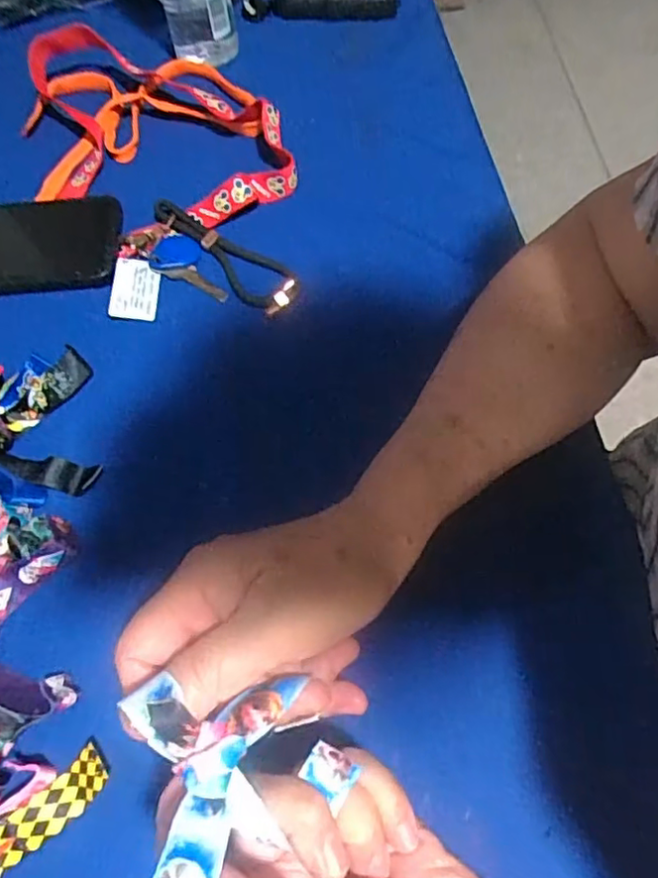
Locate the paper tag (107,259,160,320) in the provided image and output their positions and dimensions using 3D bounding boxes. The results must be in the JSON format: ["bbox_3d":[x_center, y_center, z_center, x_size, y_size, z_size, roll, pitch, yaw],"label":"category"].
[{"bbox_3d":[-0.133,-0.104,0.422,0.031,0.004,0.047,5,68,-12],"label":"paper tag"}]

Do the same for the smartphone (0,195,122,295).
[{"bbox_3d":[-0.236,-0.141,0.439,0.164,0.015,0.076,-4,65,1],"label":"smartphone"}]

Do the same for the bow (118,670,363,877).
[{"bbox_3d":[-0.030,0.122,0.224,0.068,0.045,0.071,-16,65,-5],"label":"bow"}]

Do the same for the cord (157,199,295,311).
[{"bbox_3d":[-0.077,-0.130,0.427,0.128,0.011,0.038,34,71,17],"label":"cord"}]

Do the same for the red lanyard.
[{"bbox_3d":[-0.146,-0.246,0.473,0.170,0.030,0.232,-30,67,-11],"label":"red lanyard"}]

